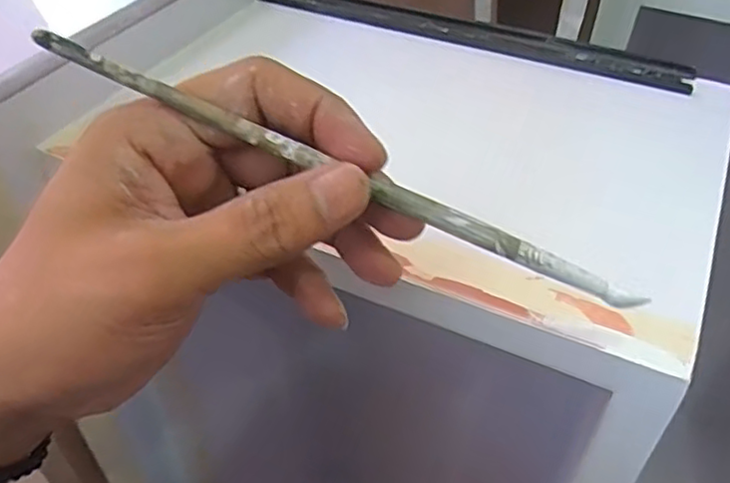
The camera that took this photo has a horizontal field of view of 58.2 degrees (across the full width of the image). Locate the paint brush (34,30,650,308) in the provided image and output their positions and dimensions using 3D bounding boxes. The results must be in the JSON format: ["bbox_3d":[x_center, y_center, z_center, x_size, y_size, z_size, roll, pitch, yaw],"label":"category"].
[{"bbox_3d":[-0.001,-0.019,0.205,0.203,0.007,0.005,23,40,-10],"label":"paint brush"}]

